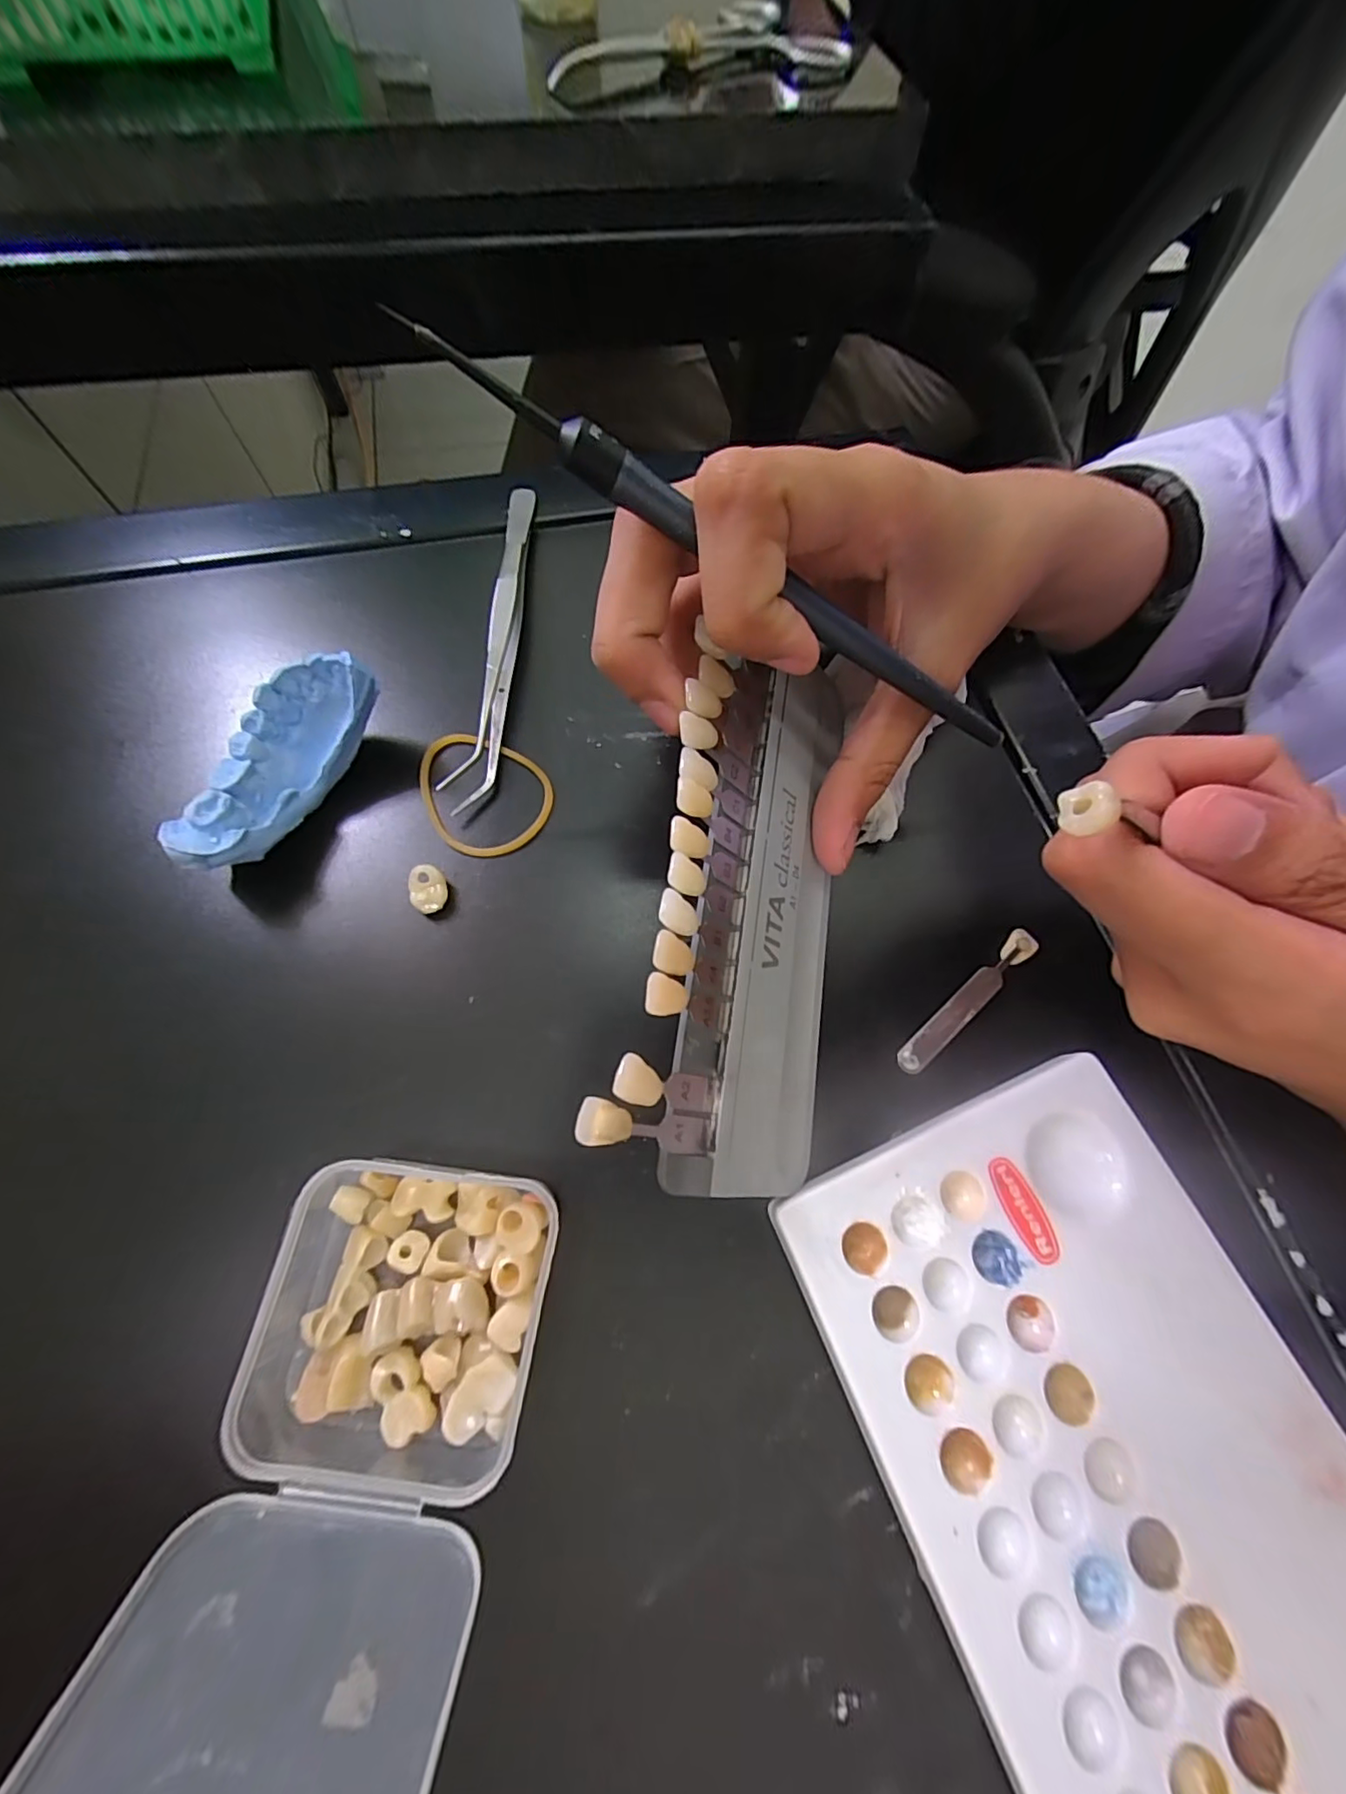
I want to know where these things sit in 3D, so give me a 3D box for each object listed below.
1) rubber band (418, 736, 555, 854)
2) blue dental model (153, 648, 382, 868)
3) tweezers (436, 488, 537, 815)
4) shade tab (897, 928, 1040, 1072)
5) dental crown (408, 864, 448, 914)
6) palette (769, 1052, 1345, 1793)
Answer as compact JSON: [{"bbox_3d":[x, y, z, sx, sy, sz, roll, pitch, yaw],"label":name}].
[{"bbox_3d":[-0.058,-0.035,0.178,0.038,0.005,0.045,-19,70,-10],"label":"rubber band"},{"bbox_3d":[-0.113,-0.038,0.159,0.023,0.024,0.066,30,70,9],"label":"blue dental model"},{"bbox_3d":[-0.060,-0.093,0.199,0.014,0.007,0.140,4,68,-1],"label":"tweezers"},{"bbox_3d":[0.084,0.029,0.161,0.054,0.006,0.008,-39,75,-16],"label":"shade tab"},{"bbox_3d":[-0.070,-0.002,0.162,0.010,0.005,0.013,-9,69,-6],"label":"dental crown"},{"bbox_3d":[0.094,0.122,0.120,0.093,0.012,0.150,-20,71,-10],"label":"palette"}]

